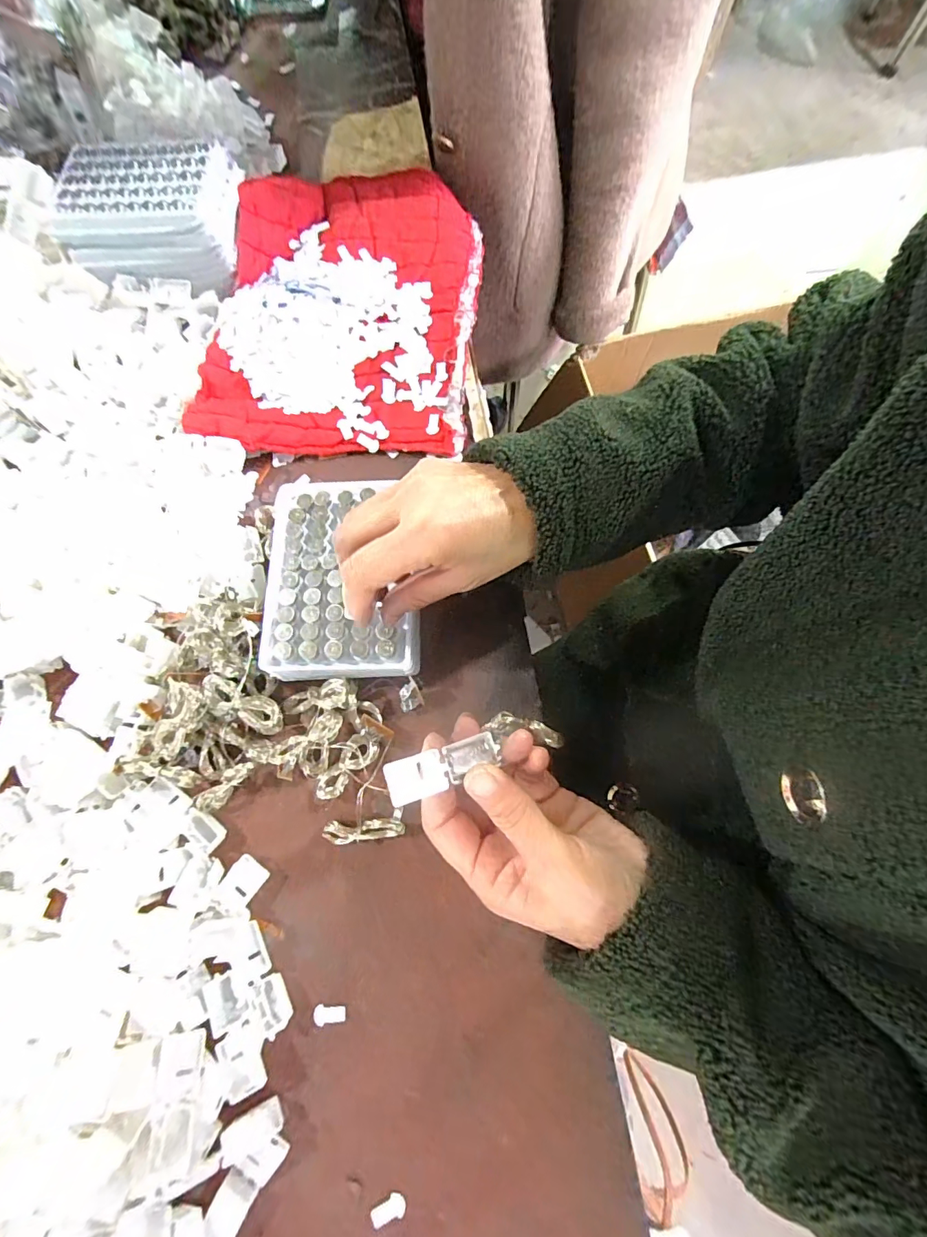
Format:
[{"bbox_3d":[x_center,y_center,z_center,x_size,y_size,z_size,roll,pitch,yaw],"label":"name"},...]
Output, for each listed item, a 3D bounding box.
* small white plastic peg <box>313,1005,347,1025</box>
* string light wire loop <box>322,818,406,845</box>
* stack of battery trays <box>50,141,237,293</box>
[{"bbox_3d":[-0.075,0.221,0.260,0.018,0.004,0.008,2,74,2],"label":"small white plastic peg"},{"bbox_3d":[-0.059,0.126,0.279,0.049,0.018,0.013,-5,74,0],"label":"string light wire loop"},{"bbox_3d":[-0.252,-0.330,0.383,0.132,0.052,0.104,0,72,-2],"label":"stack of battery trays"}]

